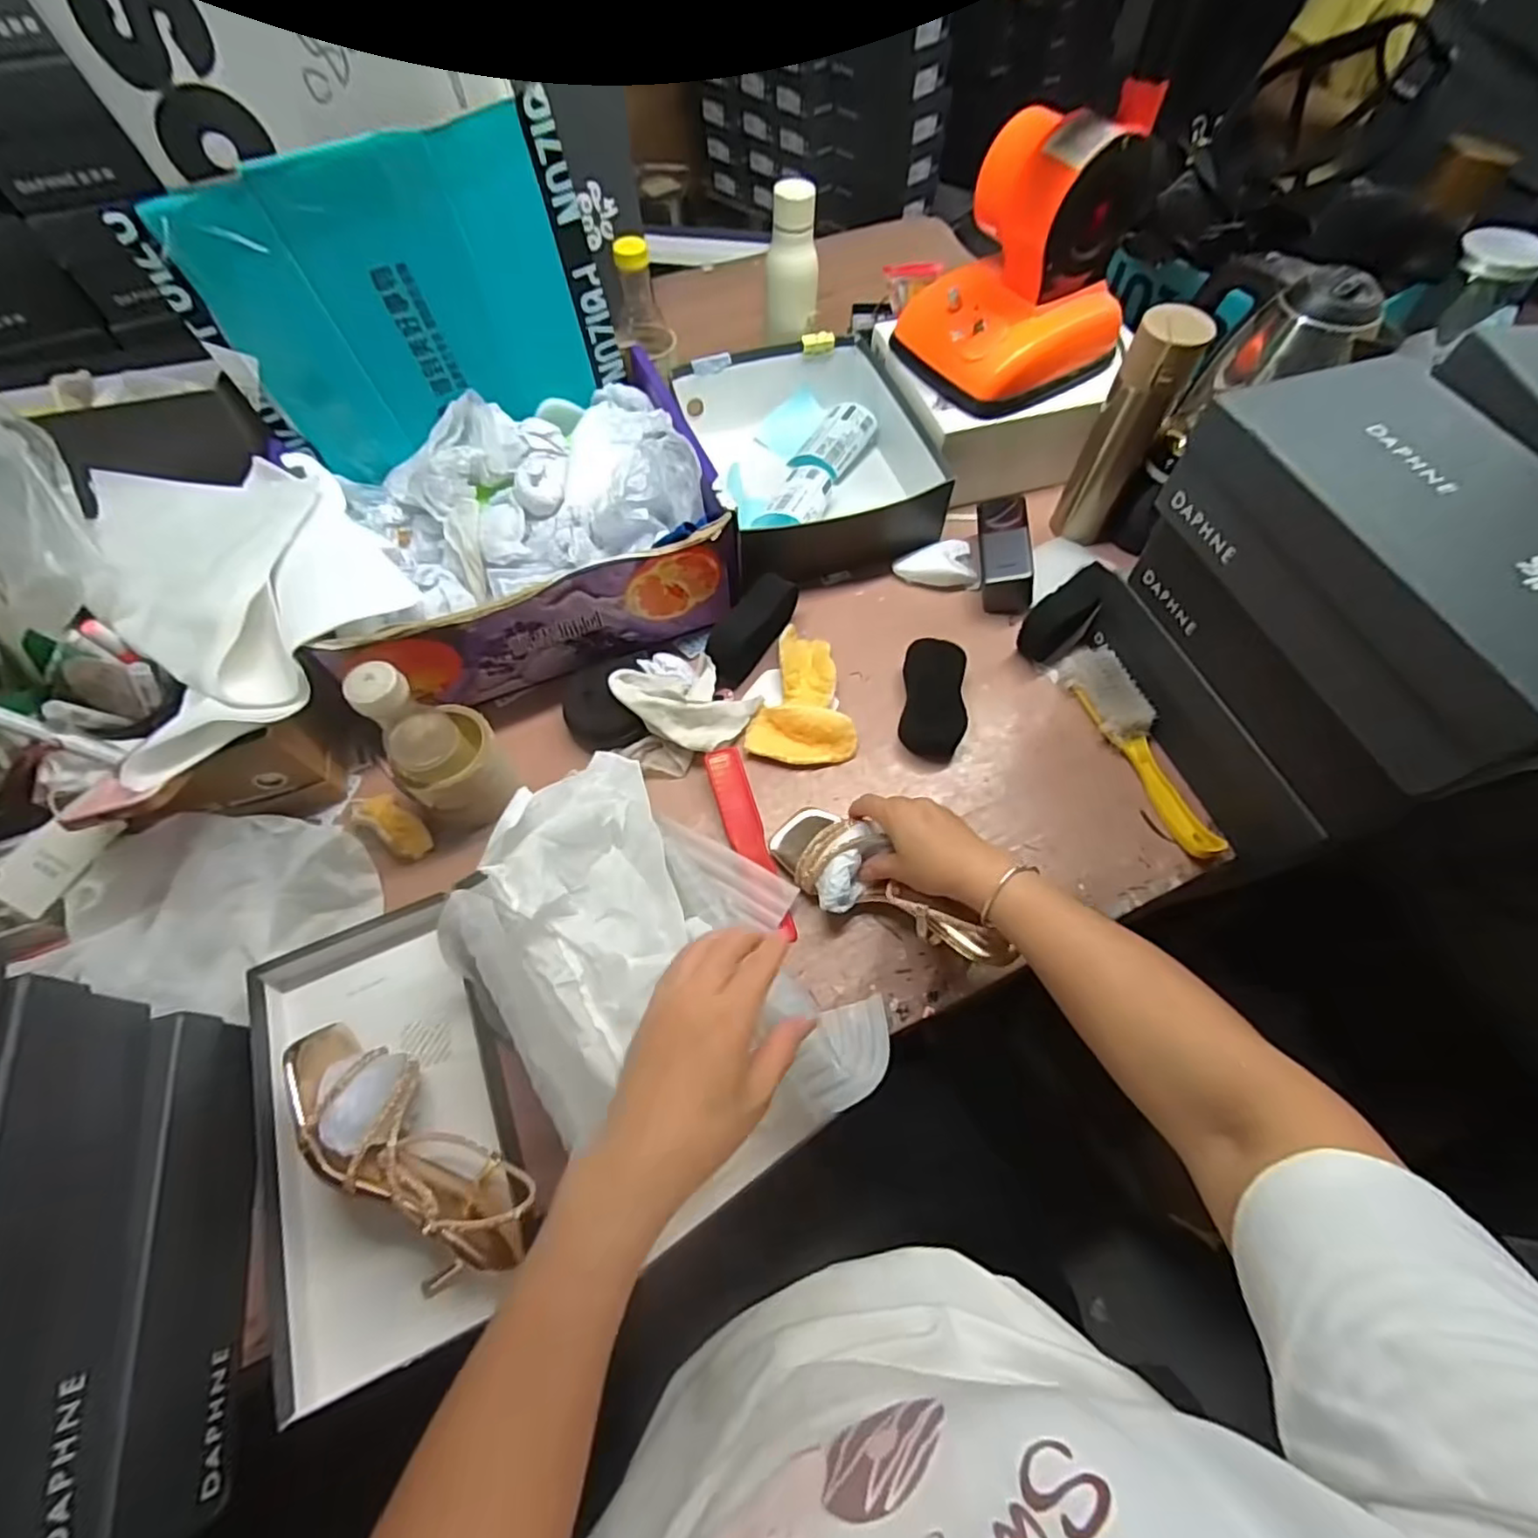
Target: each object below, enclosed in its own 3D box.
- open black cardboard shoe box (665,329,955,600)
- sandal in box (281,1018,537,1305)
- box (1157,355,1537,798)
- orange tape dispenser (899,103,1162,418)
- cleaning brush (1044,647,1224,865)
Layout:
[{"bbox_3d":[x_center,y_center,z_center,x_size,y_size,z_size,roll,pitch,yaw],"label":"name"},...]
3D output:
[{"bbox_3d":[0.061,-0.389,0.807,0.267,0.095,0.340,-13,63,-6],"label":"open black cardboard shoe box"},{"bbox_3d":[-0.269,0.267,0.474,0.227,0.077,0.077,32,67,16],"label":"sandal in box"},{"bbox_3d":[0.442,-0.145,0.449,0.176,0.096,0.289,-15,63,-7],"label":"box"},{"bbox_3d":[0.276,-0.532,0.692,0.212,0.193,0.170,-25,65,-12],"label":"orange tape dispenser"},{"bbox_3d":[0.367,-0.029,0.642,0.055,0.035,0.239,-20,64,-9],"label":"cleaning brush"}]

